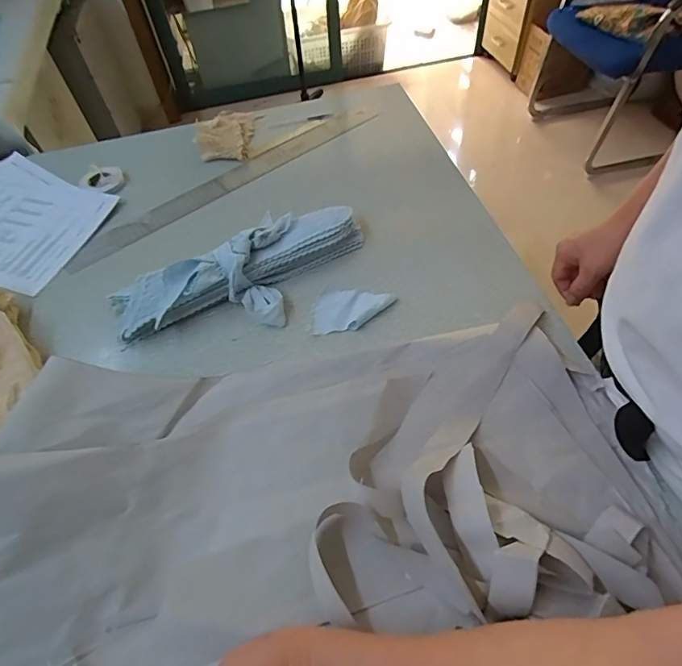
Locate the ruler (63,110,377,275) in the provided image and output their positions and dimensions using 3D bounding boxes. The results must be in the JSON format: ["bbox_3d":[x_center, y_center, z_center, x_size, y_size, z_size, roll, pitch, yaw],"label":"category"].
[{"bbox_3d":[-0.181,-0.257,0.764,0.568,0.009,0.055,-35,65,-18],"label":"ruler"}]

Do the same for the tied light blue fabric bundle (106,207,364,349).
[{"bbox_3d":[-0.123,-0.076,0.590,0.345,0.050,0.145,-21,56,-11],"label":"tied light blue fabric bundle"}]

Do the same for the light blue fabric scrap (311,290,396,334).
[{"bbox_3d":[0.015,-0.033,0.577,0.102,0.012,0.065,-4,54,0],"label":"light blue fabric scrap"}]

